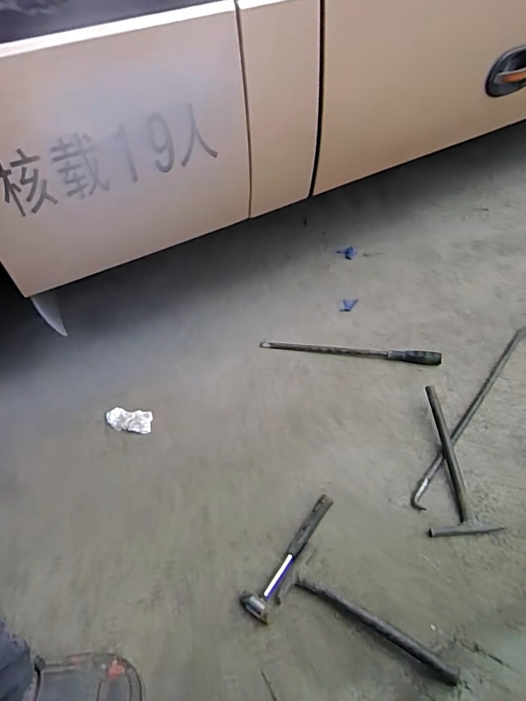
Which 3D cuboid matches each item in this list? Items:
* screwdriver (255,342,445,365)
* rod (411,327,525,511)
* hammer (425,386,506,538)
[{"bbox_3d":[0.206,0.000,1.123,0.430,0.024,0.032,5,46,13],"label":"screwdriver"},{"bbox_3d":[0.451,0.117,0.979,0.030,0.020,0.549,27,54,30],"label":"rod"},{"bbox_3d":[0.371,0.206,0.893,0.122,0.028,0.311,1,45,9],"label":"hammer"}]

